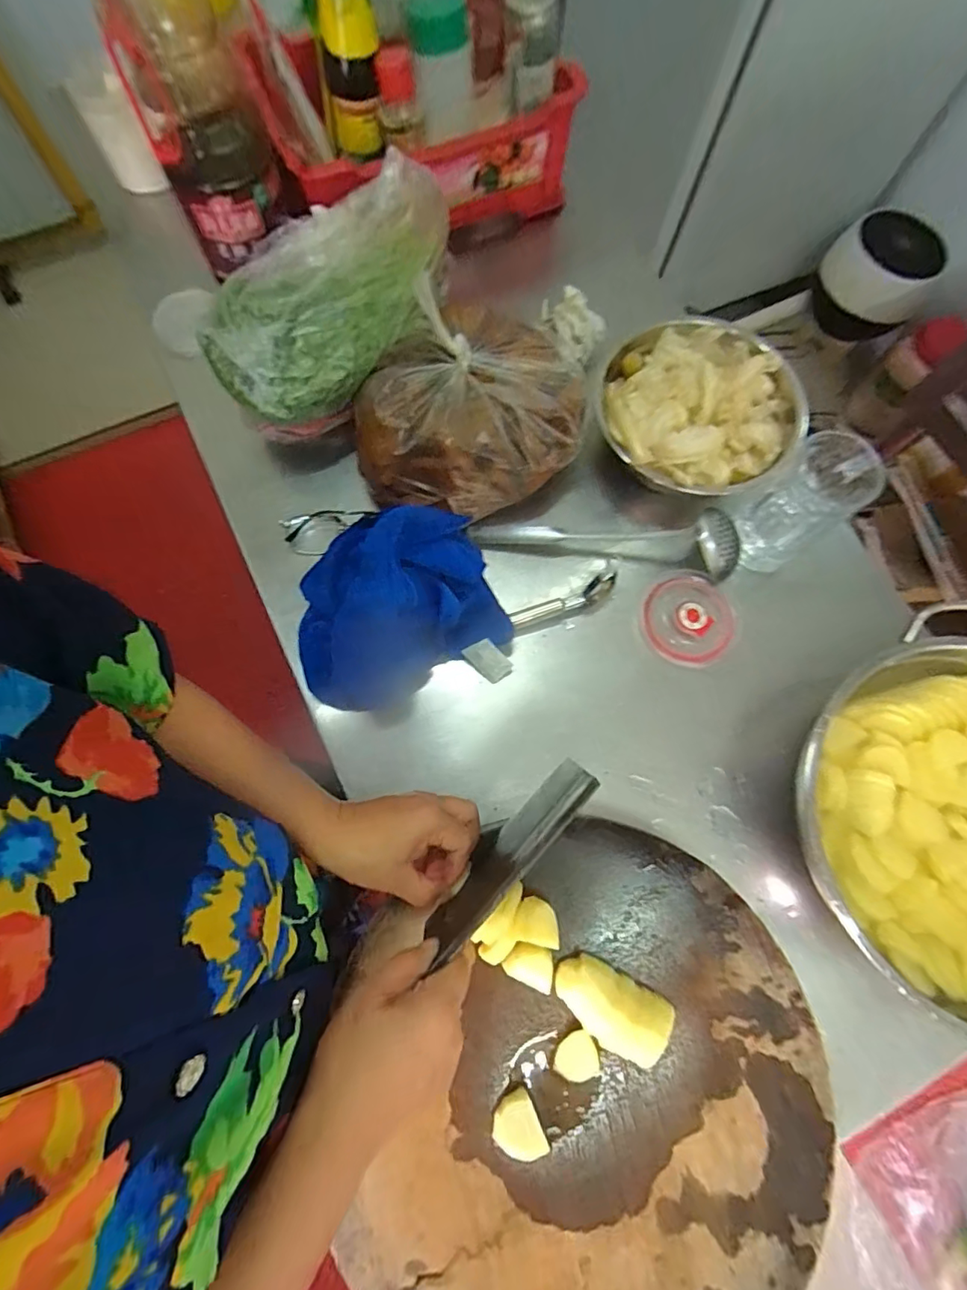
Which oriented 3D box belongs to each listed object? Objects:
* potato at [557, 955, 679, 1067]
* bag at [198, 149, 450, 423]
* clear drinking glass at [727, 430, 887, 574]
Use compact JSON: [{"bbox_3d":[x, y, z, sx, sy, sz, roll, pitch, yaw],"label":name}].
[{"bbox_3d":[0.097,0.279,0.408,0.084,0.030,0.047,27,75,7],"label":"potato"},{"bbox_3d":[-0.146,-0.348,0.520,0.152,0.087,0.279,39,77,10],"label":"bag"},{"bbox_3d":[0.305,-0.138,0.518,0.089,0.109,0.081,-28,76,-8],"label":"clear drinking glass"}]

